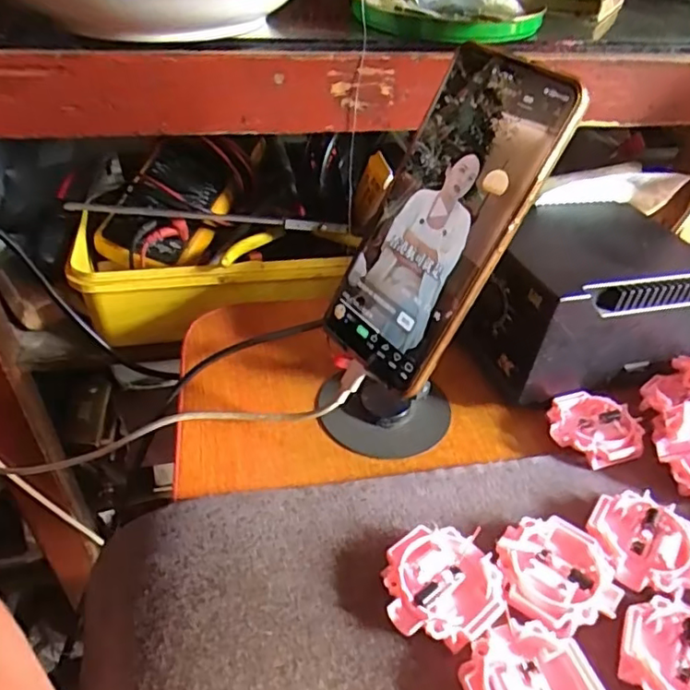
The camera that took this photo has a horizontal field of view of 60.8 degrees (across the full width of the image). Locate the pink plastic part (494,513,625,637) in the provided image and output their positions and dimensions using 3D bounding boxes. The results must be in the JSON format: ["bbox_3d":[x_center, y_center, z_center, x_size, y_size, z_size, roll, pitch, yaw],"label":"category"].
[{"bbox_3d":[0.099,0.109,0.279,0.052,0.015,0.051,2,40,-2],"label":"pink plastic part"}]

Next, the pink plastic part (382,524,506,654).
[{"bbox_3d":[0.045,0.111,0.271,0.052,0.015,0.051,7,40,4],"label":"pink plastic part"}]

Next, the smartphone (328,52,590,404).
[{"bbox_3d":[0.045,-0.059,0.295,0.006,0.164,0.074,5,30,-47],"label":"smartphone"}]

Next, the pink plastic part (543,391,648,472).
[{"bbox_3d":[0.150,0.050,0.353,0.053,0.015,0.046,33,48,30],"label":"pink plastic part"}]

